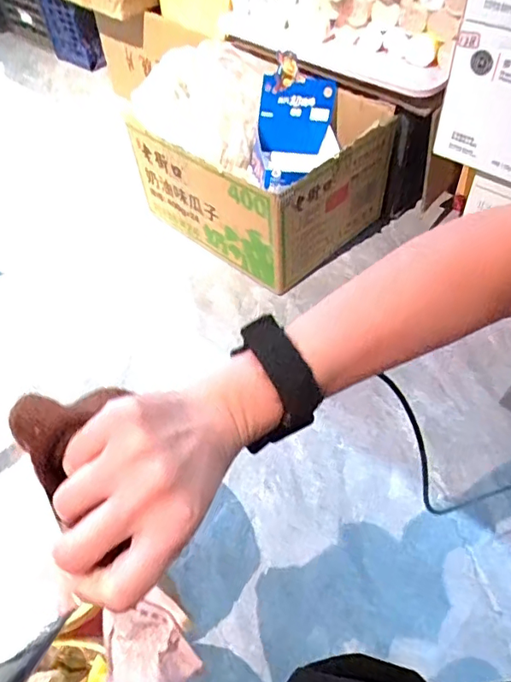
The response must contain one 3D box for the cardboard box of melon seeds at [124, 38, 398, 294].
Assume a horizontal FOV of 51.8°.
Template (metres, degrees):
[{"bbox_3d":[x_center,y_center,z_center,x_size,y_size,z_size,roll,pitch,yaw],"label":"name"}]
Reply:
[{"bbox_3d":[-0.006,-0.396,1.128,0.539,0.321,0.345,36,62,29],"label":"cardboard box of melon seeds"}]

